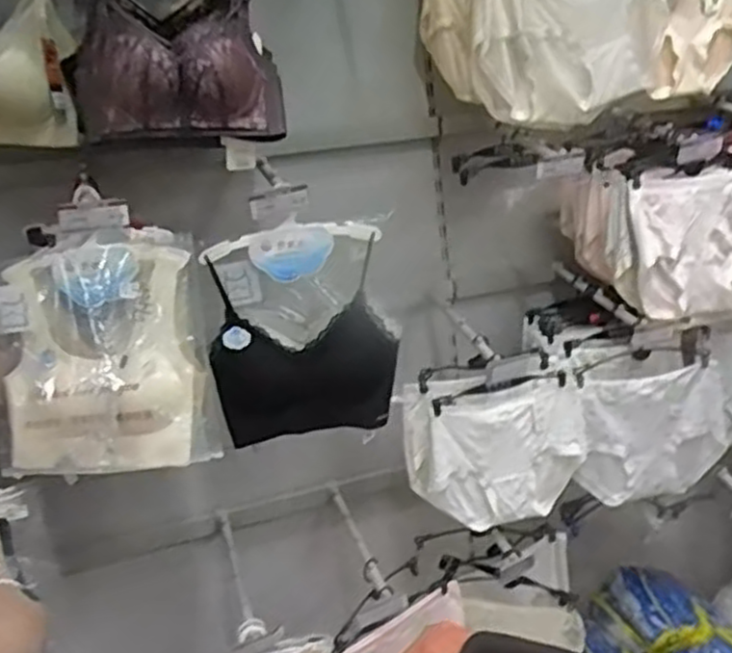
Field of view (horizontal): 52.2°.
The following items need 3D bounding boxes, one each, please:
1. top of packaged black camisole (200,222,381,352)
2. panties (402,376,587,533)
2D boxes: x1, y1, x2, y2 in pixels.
[{"bbox_3d":[-0.112,-0.068,1.206,0.269,0.180,0.045,-9,15,-10],"label":"top of packaged black camisole"},{"bbox_3d":[0.261,0.230,1.439,0.364,0.273,0.083,-9,15,-9],"label":"panties"}]

